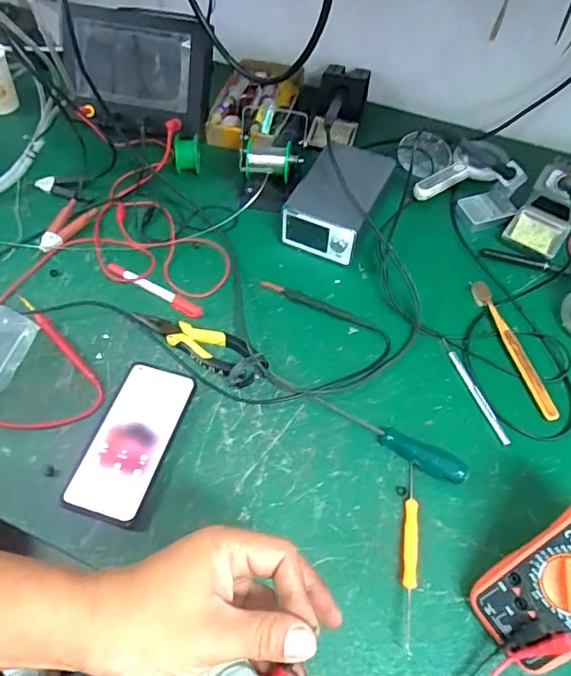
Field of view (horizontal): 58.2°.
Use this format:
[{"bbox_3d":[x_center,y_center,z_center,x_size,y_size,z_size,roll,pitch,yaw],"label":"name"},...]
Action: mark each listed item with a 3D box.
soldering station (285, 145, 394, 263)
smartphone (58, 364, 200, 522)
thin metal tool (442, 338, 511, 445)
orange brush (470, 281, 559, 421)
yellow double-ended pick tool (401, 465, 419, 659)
[{"bbox_3d":[0.073,-0.181,0.672,0.107,0.073,0.169,22,59,12],"label":"soldering station"},{"bbox_3d":[-0.152,0.099,0.512,0.077,0.016,0.160,13,58,7],"label":"smartphone"},{"bbox_3d":[0.207,0.056,0.562,0.012,0.006,0.134,-16,59,-12],"label":"thin metal tool"},{"bbox_3d":[0.260,0.007,0.589,0.020,0.009,0.188,-9,58,-7],"label":"orange brush"},{"bbox_3d":[0.112,0.191,0.465,0.013,0.015,0.161,8,57,3],"label":"yellow double-ended pick tool"}]

